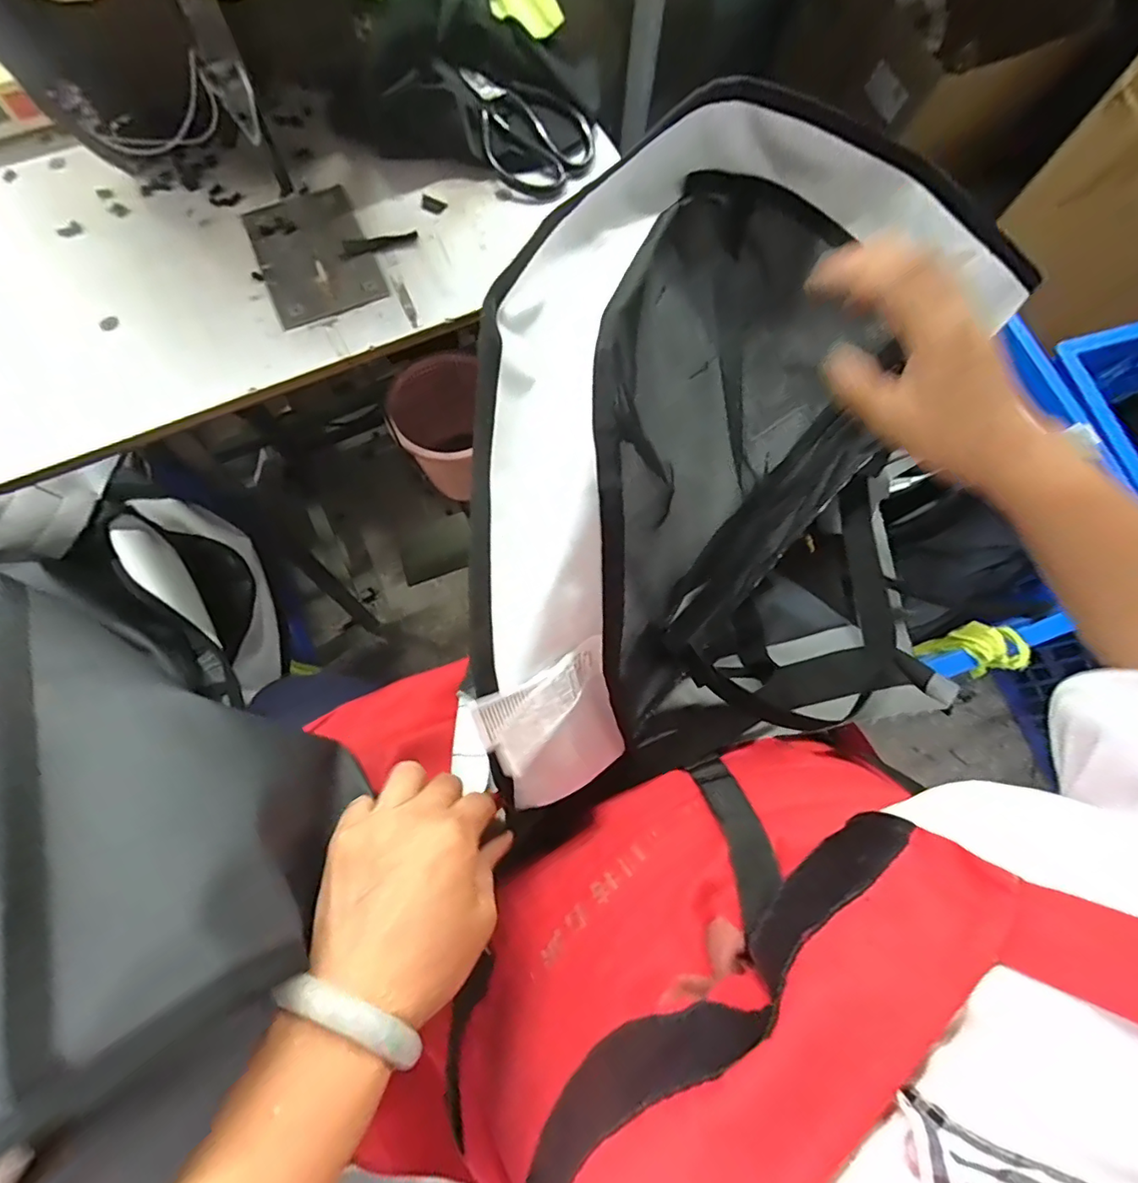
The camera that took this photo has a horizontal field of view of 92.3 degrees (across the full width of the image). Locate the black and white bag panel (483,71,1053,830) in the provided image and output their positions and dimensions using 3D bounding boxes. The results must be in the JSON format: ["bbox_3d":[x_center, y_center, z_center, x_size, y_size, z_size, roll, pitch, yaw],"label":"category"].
[{"bbox_3d":[0.146,-0.090,0.380,0.427,0.115,0.456,2,93,-41],"label":"black and white bag panel"}]

